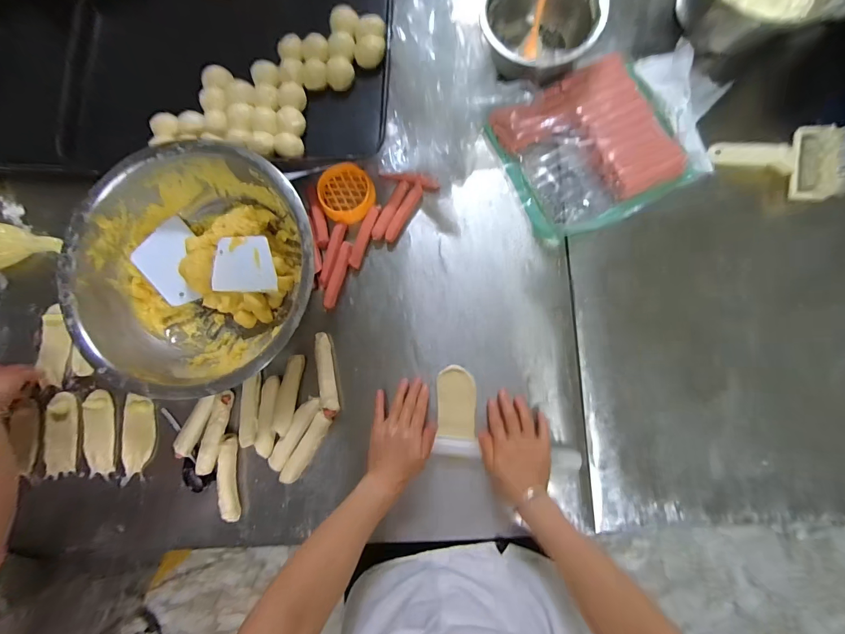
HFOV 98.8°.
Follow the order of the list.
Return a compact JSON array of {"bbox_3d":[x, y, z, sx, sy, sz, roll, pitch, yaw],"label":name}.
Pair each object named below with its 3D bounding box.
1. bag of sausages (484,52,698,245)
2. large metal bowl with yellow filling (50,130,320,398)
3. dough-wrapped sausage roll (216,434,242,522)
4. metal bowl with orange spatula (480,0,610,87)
[{"bbox_3d":[0.287,-0.288,0.611,0.279,0.046,0.248,-23,84,-1],"label":"bag of sausages"},{"bbox_3d":[-0.358,-0.075,0.580,0.374,0.097,0.365,0,84,1],"label":"large metal bowl with yellow filling"},{"bbox_3d":[-0.317,0.263,0.587,0.024,0.029,0.133,-6,83,1],"label":"dough-wrapped sausage roll"},{"bbox_3d":[0.190,-0.485,0.612,0.188,0.093,0.180,-38,84,-3],"label":"metal bowl with orange spatula"}]

